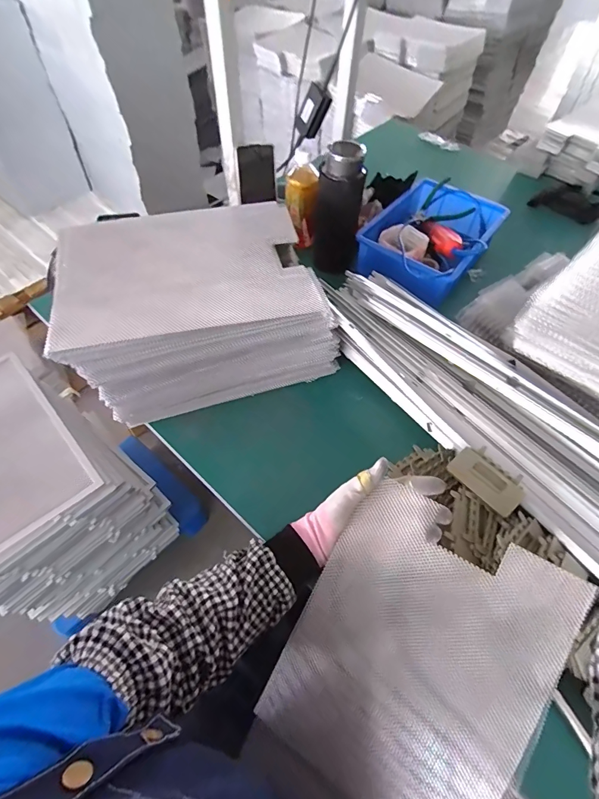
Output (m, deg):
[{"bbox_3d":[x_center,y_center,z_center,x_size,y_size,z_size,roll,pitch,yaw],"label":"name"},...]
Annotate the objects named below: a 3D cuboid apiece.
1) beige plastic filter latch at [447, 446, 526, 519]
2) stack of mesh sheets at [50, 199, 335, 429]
[{"bbox_3d":[0.231,0.096,0.468,0.050,0.015,0.083,-37,65,-22],"label":"beige plastic filter latch"},{"bbox_3d":[-0.149,-0.137,0.592,0.357,0.188,0.244,-16,59,-11],"label":"stack of mesh sheets"}]

